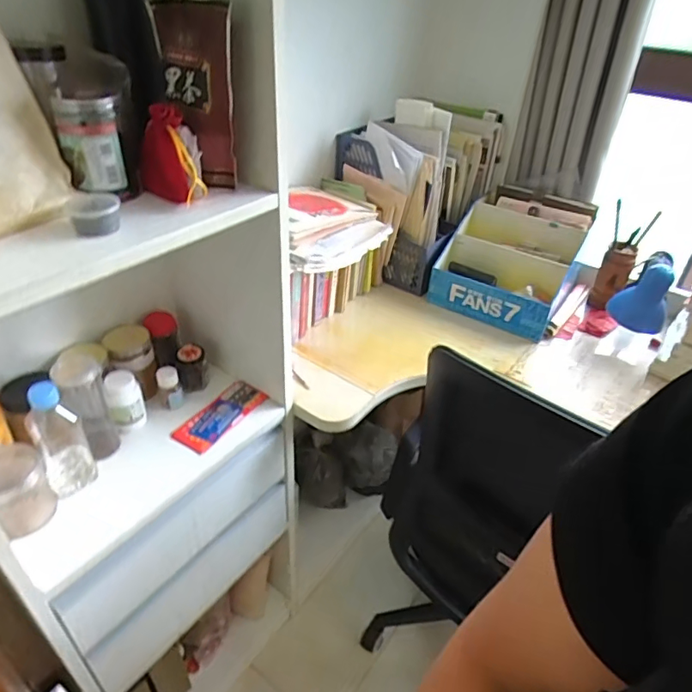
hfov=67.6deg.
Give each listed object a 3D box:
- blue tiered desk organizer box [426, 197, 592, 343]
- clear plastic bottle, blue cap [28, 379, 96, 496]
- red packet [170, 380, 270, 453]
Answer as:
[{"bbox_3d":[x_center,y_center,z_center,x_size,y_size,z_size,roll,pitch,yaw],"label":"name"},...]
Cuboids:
[{"bbox_3d":[0.361,-0.178,1.162,0.283,0.210,0.246,18,39,18],"label":"blue tiered desk organizer box"},{"bbox_3d":[-0.394,0.123,0.706,0.061,0.174,0.059,2,37,-2],"label":"clear plastic bottle, blue cap"},{"bbox_3d":[-0.207,0.114,0.867,0.067,0.016,0.162,26,42,27],"label":"red packet"}]

